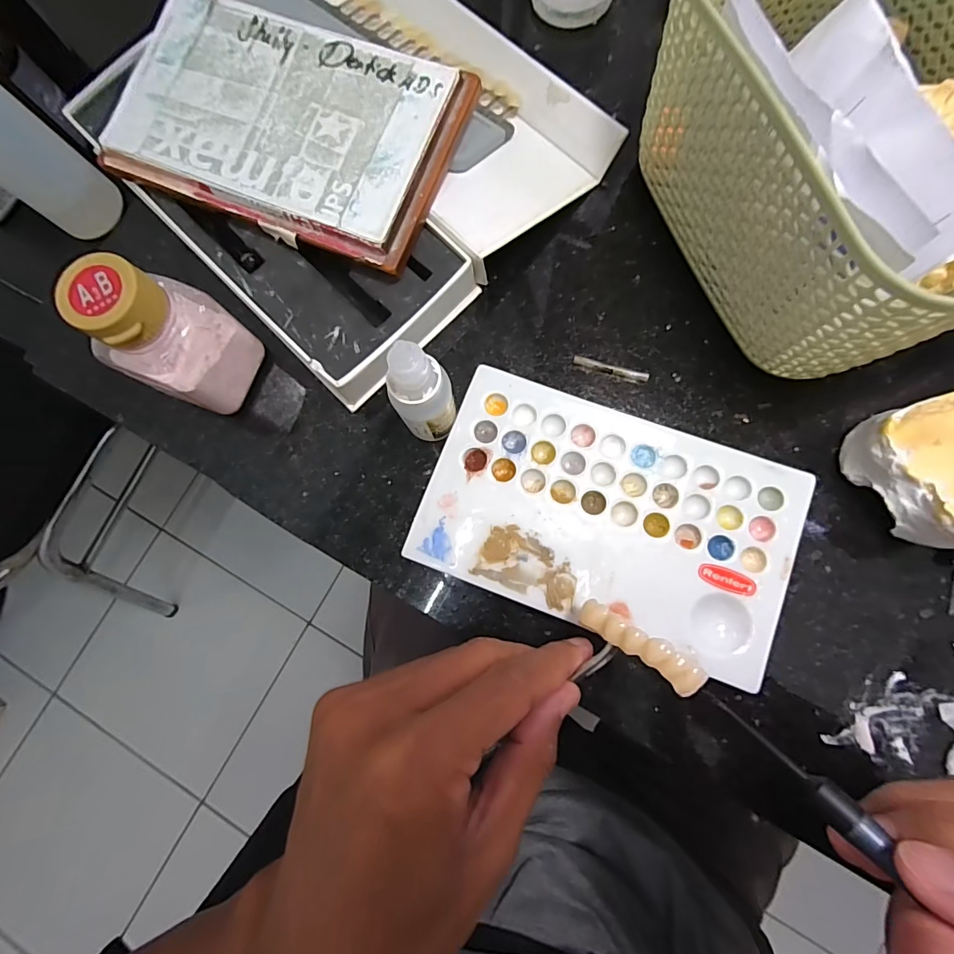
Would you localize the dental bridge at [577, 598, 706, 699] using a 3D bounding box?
[{"bbox_3d":[0.057,0.059,0.158,0.044,0.007,0.012,29,84,29],"label":"dental bridge"}]

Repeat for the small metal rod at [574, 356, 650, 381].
[{"bbox_3d":[0.064,-0.051,0.213,0.035,0.004,0.004,15,82,6],"label":"small metal rod"}]

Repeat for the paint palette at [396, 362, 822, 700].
[{"bbox_3d":[0.057,0.015,0.198,0.153,0.013,0.097,20,83,6],"label":"paint palette"}]

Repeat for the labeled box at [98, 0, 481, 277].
[{"bbox_3d":[-0.087,-0.157,0.206,0.148,0.022,0.090,22,83,7],"label":"labeled box"}]

